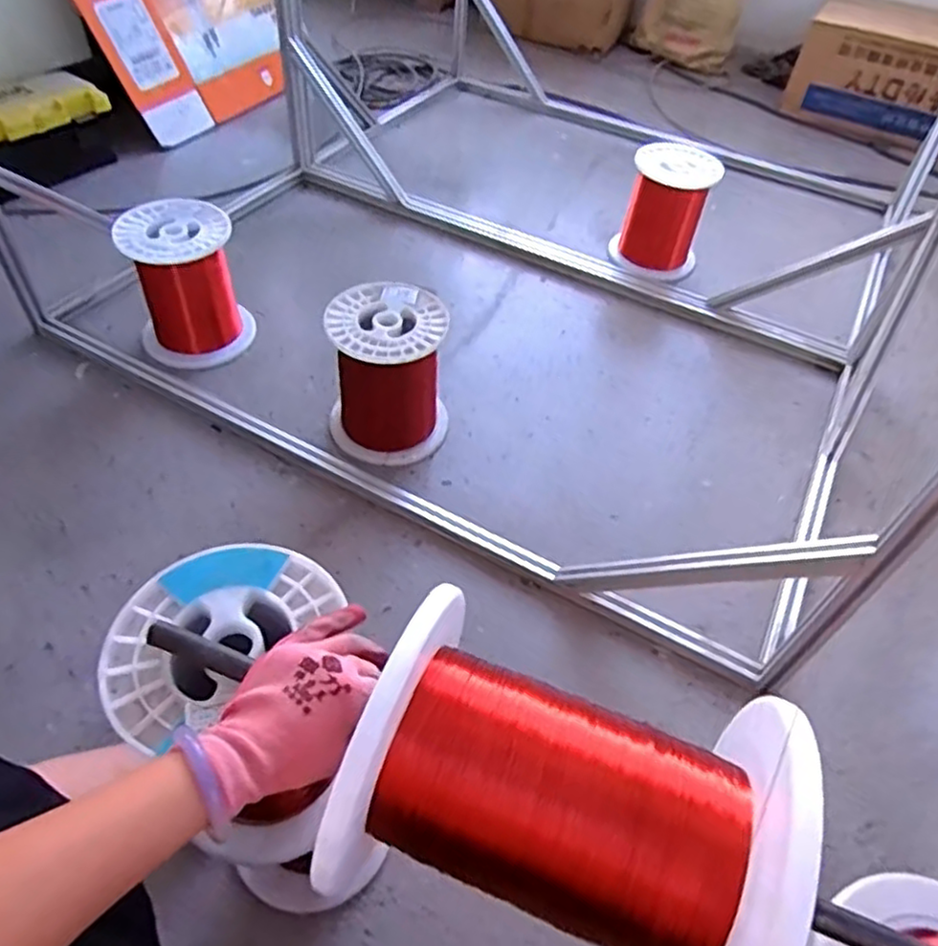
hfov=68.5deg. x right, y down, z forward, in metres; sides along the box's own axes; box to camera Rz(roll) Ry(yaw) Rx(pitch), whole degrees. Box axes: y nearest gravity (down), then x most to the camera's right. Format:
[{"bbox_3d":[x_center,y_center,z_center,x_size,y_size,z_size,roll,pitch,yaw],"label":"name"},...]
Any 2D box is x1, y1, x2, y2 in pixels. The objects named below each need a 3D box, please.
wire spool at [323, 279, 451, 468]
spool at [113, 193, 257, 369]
[{"bbox_3d":[-0.138,-0.169,1.185,0.196,0.239,0.195,3,50,-3],"label":"wire spool"},{"bbox_3d":[-0.542,-0.361,1.308,0.177,0.250,0.180,3,50,-3],"label":"spool"}]

